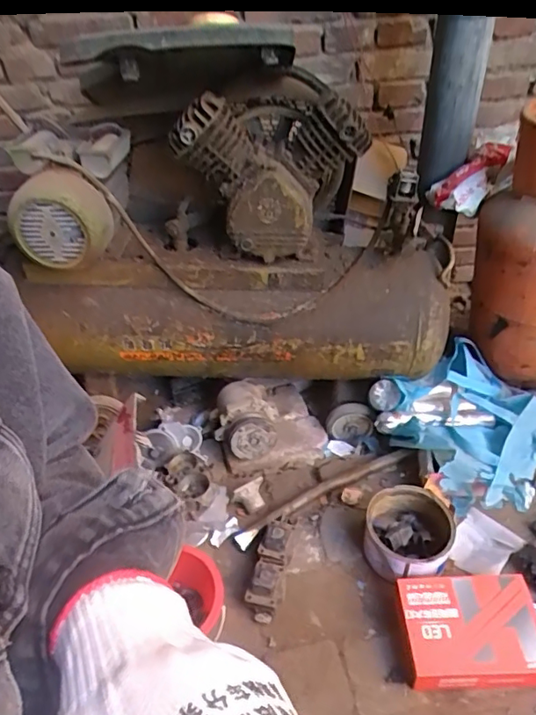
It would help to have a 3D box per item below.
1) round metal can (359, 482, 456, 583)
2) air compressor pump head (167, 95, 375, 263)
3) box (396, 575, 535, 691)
[{"bbox_3d":[0.253,0.324,0.970,0.154,0.074,0.159,1,38,13],"label":"round metal can"},{"bbox_3d":[0.009,-0.336,0.969,0.296,0.260,0.191,-3,39,2],"label":"air compressor pump head"},{"bbox_3d":[0.325,0.426,0.849,0.216,0.053,0.157,-2,39,3],"label":"box"}]

